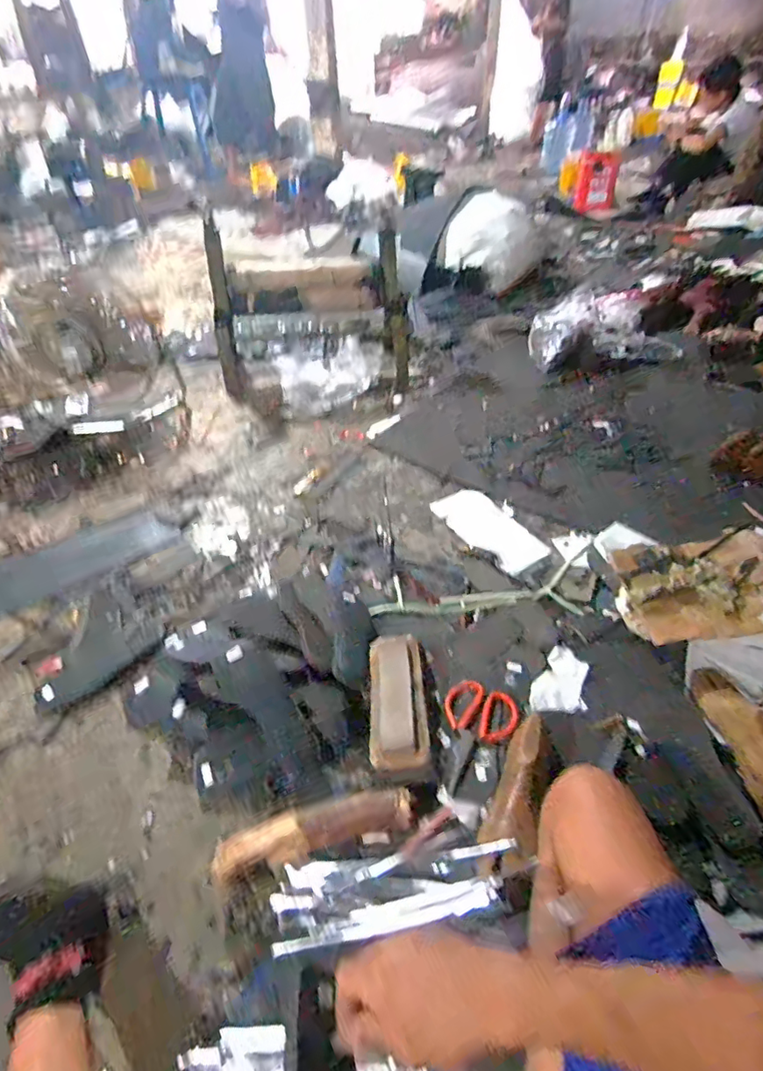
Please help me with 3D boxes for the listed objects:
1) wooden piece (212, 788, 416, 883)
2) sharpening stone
[{"bbox_3d":[-0.090,0.407,0.738,0.269,0.038,0.059,-10,44,-9],"label":"wooden piece"},{"bbox_3d":[0.032,0.264,0.863,0.100,0.040,0.259,-1,43,-1],"label":"sharpening stone"}]

